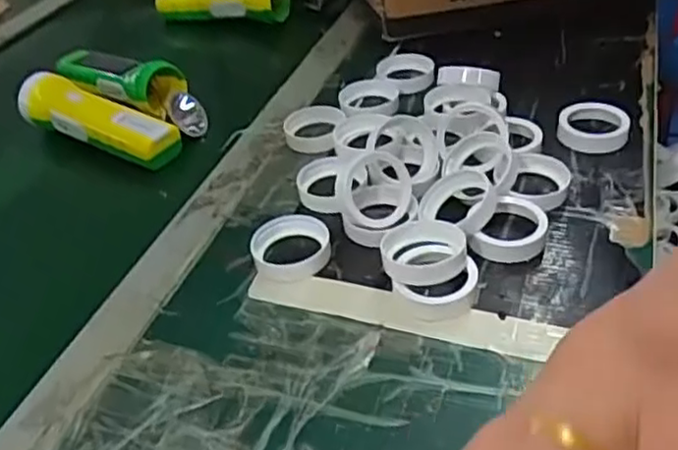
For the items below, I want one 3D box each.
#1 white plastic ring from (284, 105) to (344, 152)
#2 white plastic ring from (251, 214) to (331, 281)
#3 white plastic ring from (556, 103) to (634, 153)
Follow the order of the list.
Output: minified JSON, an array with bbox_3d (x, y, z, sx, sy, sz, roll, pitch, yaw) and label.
[{"bbox_3d":[-0.023,-0.084,0.598,0.050,0.015,0.052,-4,39,3],"label":"white plastic ring"},{"bbox_3d":[-0.033,0.016,0.480,0.053,0.018,0.049,-4,39,3],"label":"white plastic ring"},{"bbox_3d":[0.204,-0.080,0.555,0.052,0.015,0.052,-4,39,3],"label":"white plastic ring"}]

